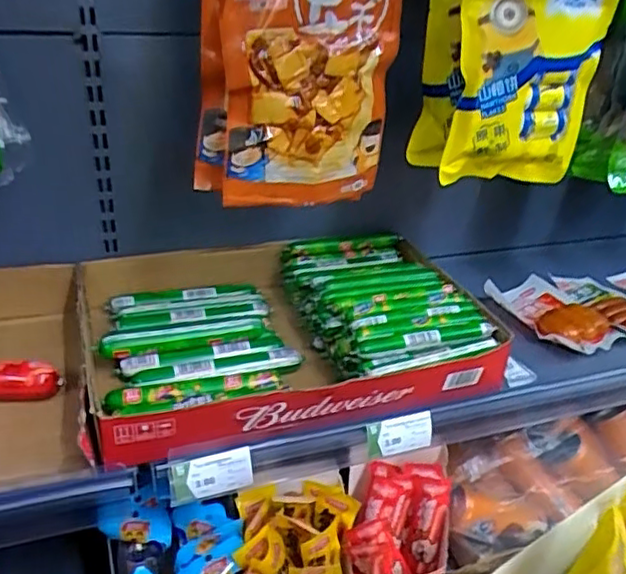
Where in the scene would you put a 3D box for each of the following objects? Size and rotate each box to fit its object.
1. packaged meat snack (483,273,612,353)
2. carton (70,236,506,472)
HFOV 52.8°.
[{"bbox_3d":[0.306,0.028,0.795,0.107,0.021,0.163,-8,33,-21],"label":"packaged meat snack"},{"bbox_3d":[-0.033,0.042,0.697,0.400,0.080,0.294,-6,32,-18],"label":"carton"}]

